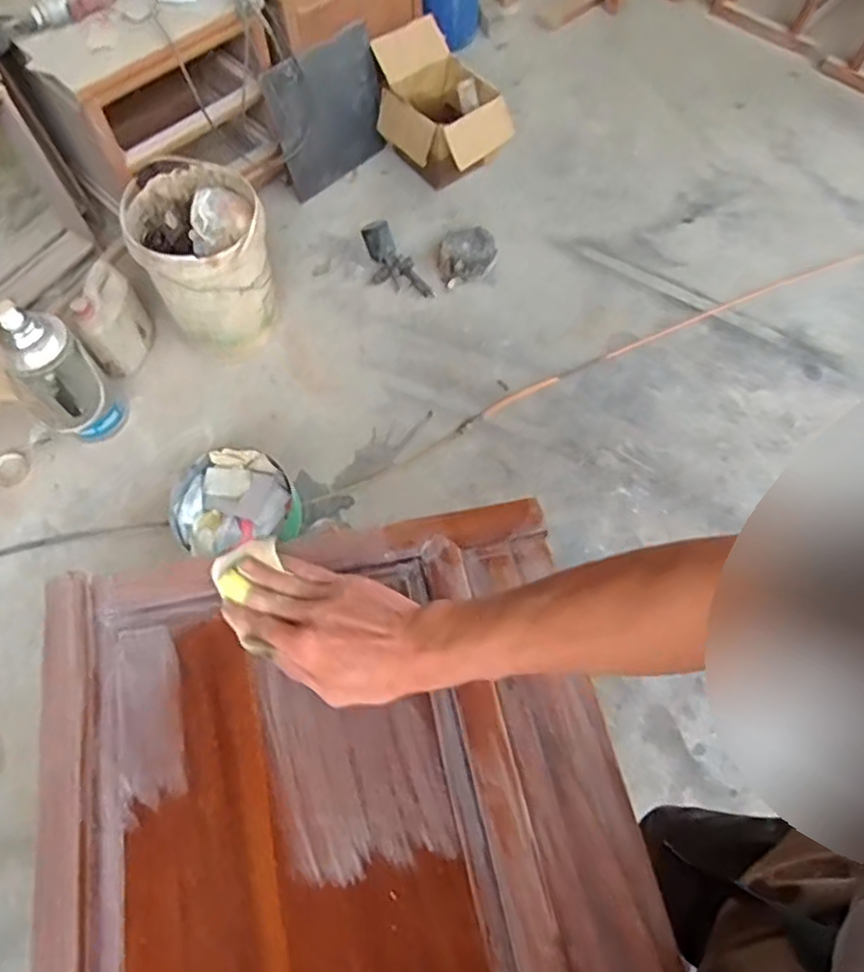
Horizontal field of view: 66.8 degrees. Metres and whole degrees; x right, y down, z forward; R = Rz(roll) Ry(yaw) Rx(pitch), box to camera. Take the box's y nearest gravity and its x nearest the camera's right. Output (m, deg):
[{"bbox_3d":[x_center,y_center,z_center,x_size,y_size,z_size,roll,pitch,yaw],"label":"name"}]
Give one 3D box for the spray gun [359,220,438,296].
[{"bbox_3d":[-0.110,-0.609,1.820,0.080,0.120,0.260,-40,87,-17],"label":"spray gun"}]

